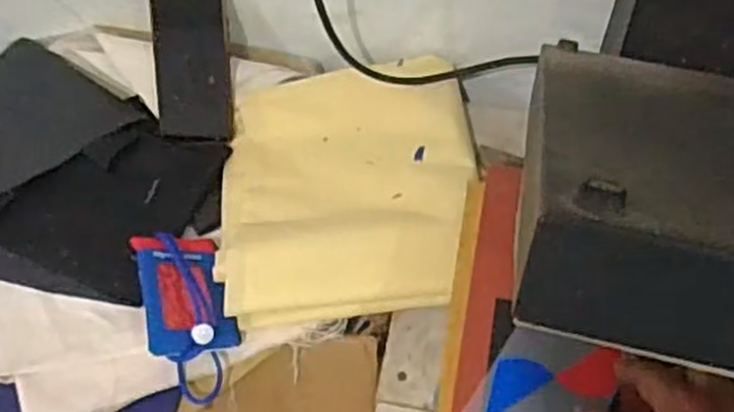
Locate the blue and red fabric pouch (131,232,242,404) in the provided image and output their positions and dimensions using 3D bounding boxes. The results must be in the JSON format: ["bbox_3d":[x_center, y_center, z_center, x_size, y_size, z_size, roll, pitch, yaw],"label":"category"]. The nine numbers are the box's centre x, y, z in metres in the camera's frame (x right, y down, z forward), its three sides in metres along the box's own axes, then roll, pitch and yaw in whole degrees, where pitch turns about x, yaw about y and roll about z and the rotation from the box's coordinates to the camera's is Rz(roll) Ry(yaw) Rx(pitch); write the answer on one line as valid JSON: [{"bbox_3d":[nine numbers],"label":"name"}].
[{"bbox_3d":[-0.154,0.087,0.674,0.076,0.049,0.157,-8,62,-20],"label":"blue and red fabric pouch"}]

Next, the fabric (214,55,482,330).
[{"bbox_3d":[-0.018,-0.024,0.746,0.245,0.051,0.274,-6,58,-1],"label":"fabric"}]

